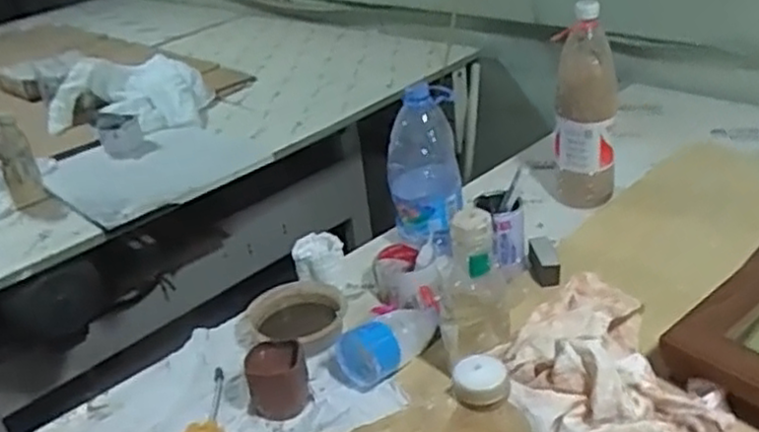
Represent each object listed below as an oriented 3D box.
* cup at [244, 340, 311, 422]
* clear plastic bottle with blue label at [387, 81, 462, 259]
[{"bbox_3d":[-0.114,0.183,0.810,0.067,0.061,0.064,-6,29,3],"label":"cup"},{"bbox_3d":[0.064,-0.058,1.025,0.100,0.232,0.081,-6,29,3],"label":"clear plastic bottle with blue label"}]

